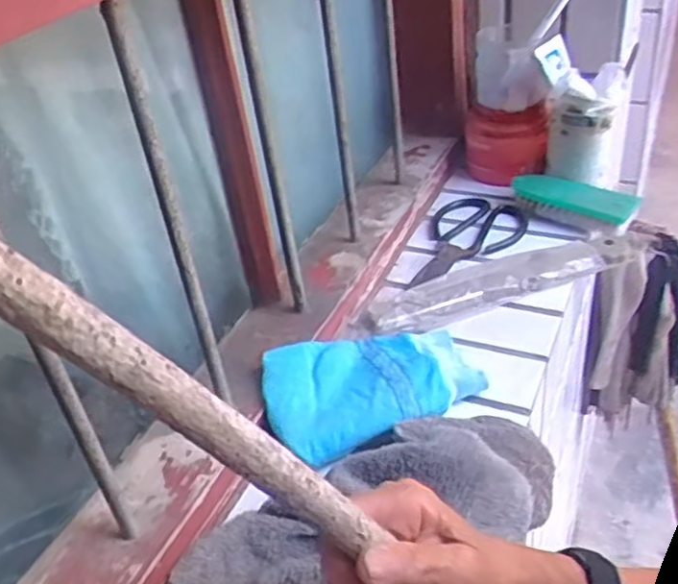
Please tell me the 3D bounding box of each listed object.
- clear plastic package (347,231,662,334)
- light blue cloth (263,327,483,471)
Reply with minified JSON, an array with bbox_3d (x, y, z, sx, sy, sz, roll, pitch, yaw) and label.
[{"bbox_3d":[0.166,-0.014,0.717,0.310,0.022,0.053,-16,36,-12],"label":"clear plastic package"},{"bbox_3d":[0.028,0.072,0.594,0.179,0.045,0.113,-16,36,-11],"label":"light blue cloth"}]

